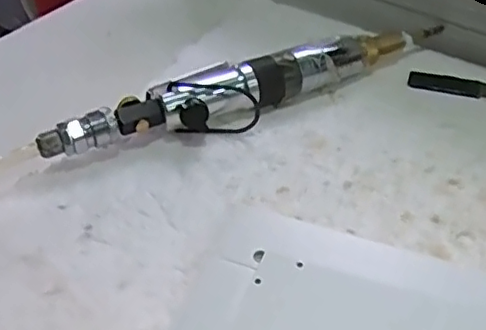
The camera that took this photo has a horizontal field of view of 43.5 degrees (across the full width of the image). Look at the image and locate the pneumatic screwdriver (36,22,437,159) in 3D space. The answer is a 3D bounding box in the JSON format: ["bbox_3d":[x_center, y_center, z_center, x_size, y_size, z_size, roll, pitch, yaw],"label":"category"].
[{"bbox_3d":[0.011,-0.054,0.421,0.293,0.034,0.036,-17,46,-18],"label":"pneumatic screwdriver"}]

